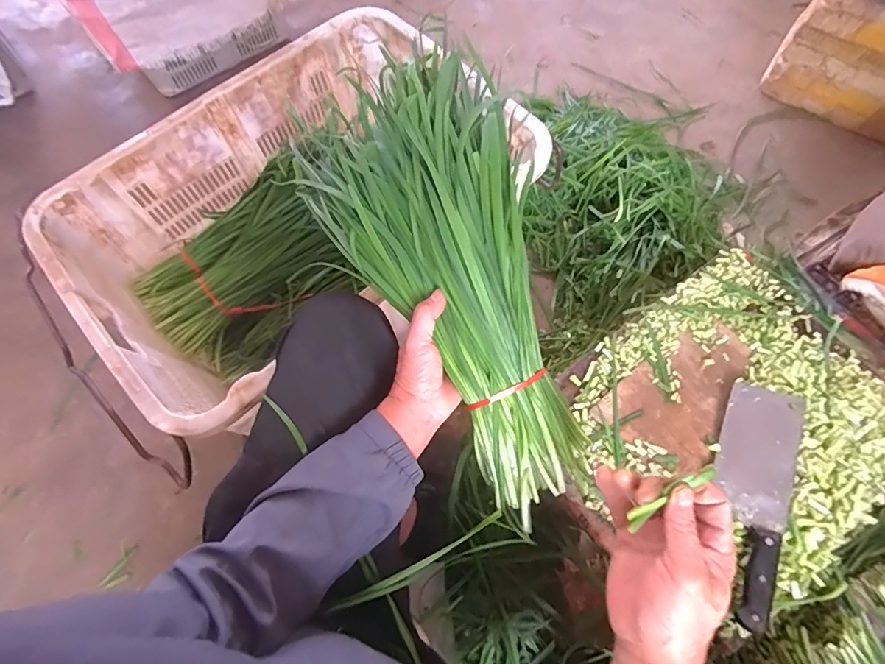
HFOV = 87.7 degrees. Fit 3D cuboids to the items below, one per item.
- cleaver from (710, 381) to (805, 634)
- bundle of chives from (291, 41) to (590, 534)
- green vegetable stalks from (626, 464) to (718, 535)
[{"bbox_3d":[0.376,0.198,0.565,0.084,0.021,0.277,15,70,30],"label":"cleaver"},{"bbox_3d":[0.016,-0.042,0.496,0.204,0.145,0.460,-25,90,-9],"label":"bundle of chives"},{"bbox_3d":[0.172,0.123,0.346,0.074,0.012,0.010,-31,71,-3],"label":"green vegetable stalks"}]

